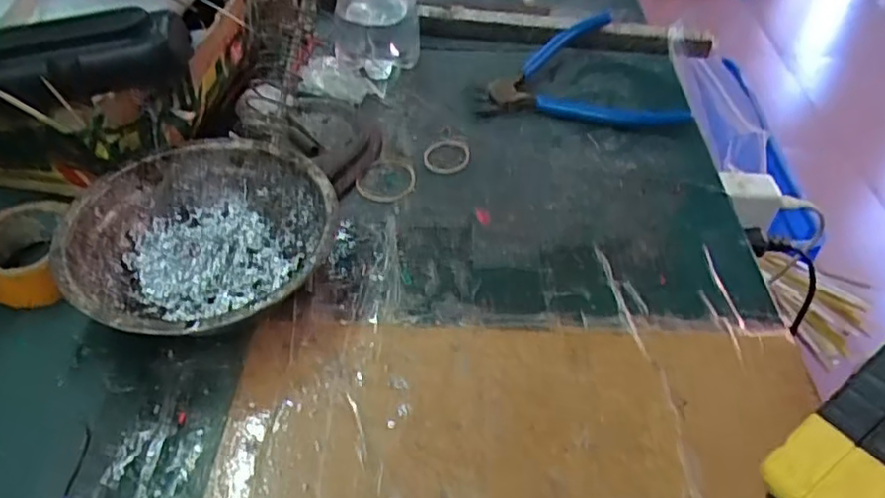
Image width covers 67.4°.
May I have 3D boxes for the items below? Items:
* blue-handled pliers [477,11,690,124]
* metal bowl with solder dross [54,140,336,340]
[{"bbox_3d":[0.104,-0.135,0.483,0.137,0.017,0.127,8,45,8],"label":"blue-handled pliers"},{"bbox_3d":[-0.116,0.001,0.328,0.120,0.043,0.123,0,45,0],"label":"metal bowl with solder dross"}]

